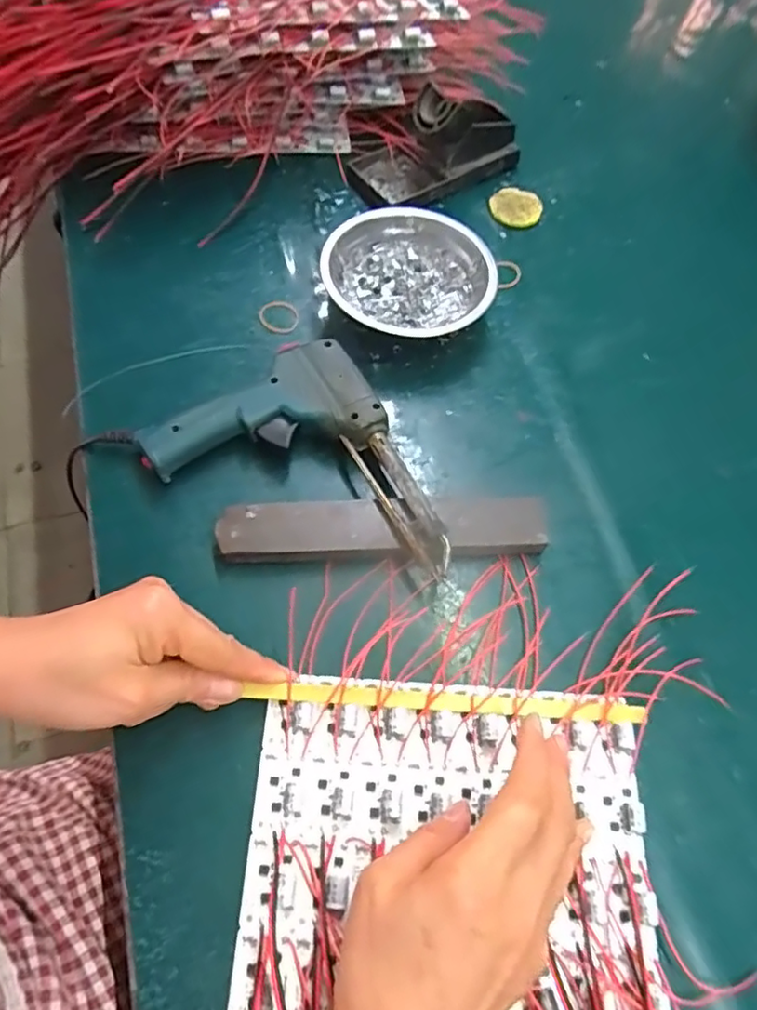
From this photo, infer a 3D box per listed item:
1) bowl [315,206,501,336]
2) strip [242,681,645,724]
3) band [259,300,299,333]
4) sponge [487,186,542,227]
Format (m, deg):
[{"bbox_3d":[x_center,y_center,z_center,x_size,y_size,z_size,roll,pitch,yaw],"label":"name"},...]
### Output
[{"bbox_3d":[0.025,-0.168,0.460,0.119,0.043,0.125,1,64,-3],"label":"bowl"},{"bbox_3d":[0.040,0.109,0.335,0.220,0.007,0.010,5,64,-5],"label":"strip"},{"bbox_3d":[-0.076,-0.144,0.464,0.029,0.004,0.032,-15,66,-11],"label":"band"},{"bbox_3d":[0.121,-0.261,0.530,0.046,0.010,0.039,2,64,-3],"label":"sponge"}]

